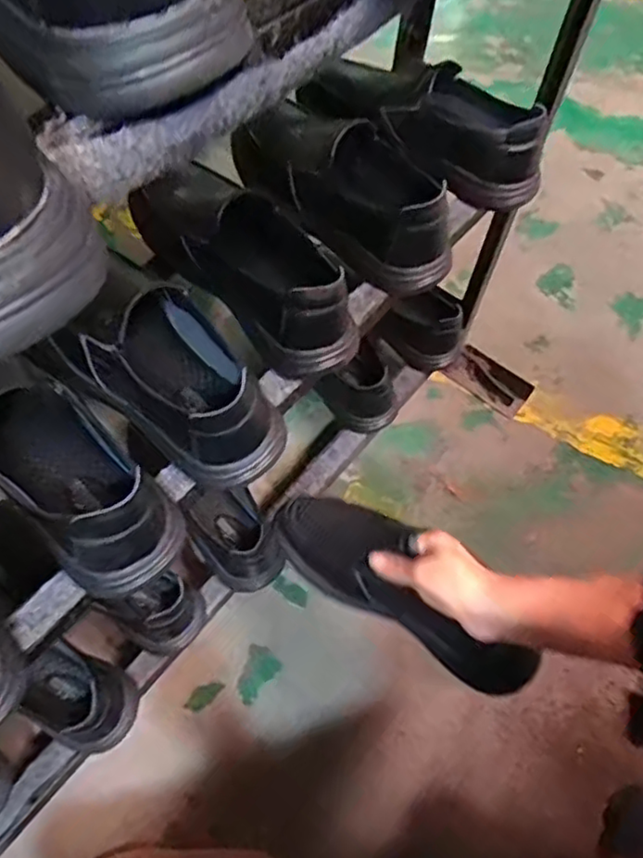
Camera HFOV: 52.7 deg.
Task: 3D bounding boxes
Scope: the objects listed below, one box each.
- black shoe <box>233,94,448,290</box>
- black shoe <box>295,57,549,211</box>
[{"bbox_3d":[0.023,-0.228,0.614,0.241,0.080,0.114,38,65,17],"label":"black shoe"},{"bbox_3d":[0.108,-0.326,0.679,0.267,0.086,0.083,30,63,13],"label":"black shoe"}]

